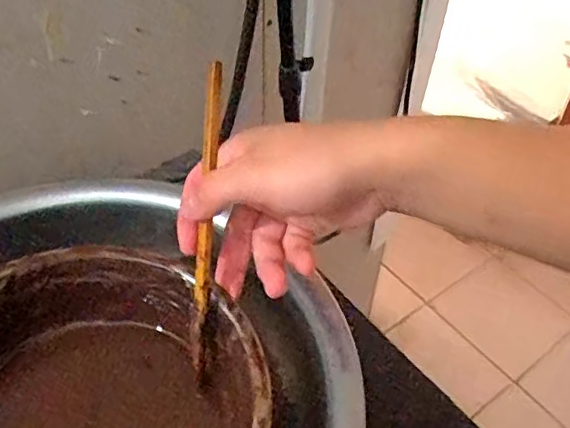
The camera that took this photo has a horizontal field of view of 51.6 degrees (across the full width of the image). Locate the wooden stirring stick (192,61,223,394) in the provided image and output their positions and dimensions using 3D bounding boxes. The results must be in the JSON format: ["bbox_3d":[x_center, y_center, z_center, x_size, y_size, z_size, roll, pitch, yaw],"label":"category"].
[{"bbox_3d":[-0.044,0.013,0.329,0.009,0.186,0.009,6,12,7],"label":"wooden stirring stick"}]

